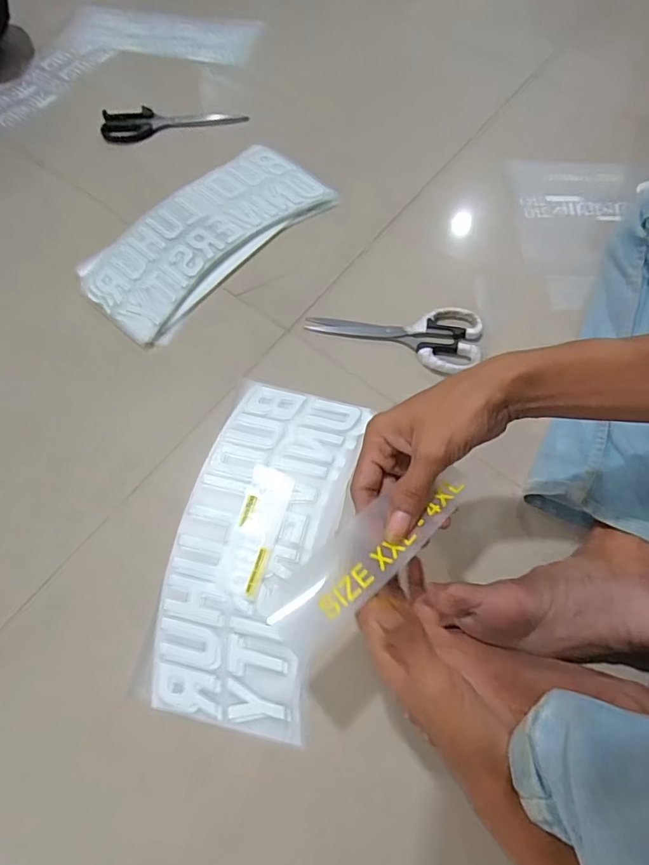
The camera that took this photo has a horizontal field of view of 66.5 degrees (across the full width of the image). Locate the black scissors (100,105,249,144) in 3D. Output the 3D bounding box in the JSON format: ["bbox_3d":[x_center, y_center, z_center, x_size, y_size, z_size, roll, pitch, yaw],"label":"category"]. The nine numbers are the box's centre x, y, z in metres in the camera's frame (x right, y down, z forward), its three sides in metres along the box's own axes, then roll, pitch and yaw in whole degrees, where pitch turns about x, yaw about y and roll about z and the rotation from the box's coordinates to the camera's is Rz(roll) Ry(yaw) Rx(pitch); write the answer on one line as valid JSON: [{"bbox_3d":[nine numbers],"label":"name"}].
[{"bbox_3d":[-0.210,-0.430,0.688,0.195,0.020,0.046,0,67,-1],"label":"black scissors"}]

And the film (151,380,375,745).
[{"bbox_3d":[-0.062,0.099,0.473,0.145,0.007,0.309,13,67,5],"label":"film"}]

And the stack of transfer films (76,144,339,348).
[{"bbox_3d":[-0.145,-0.245,0.610,0.144,0.022,0.307,41,72,15],"label":"stack of transfer films"}]

